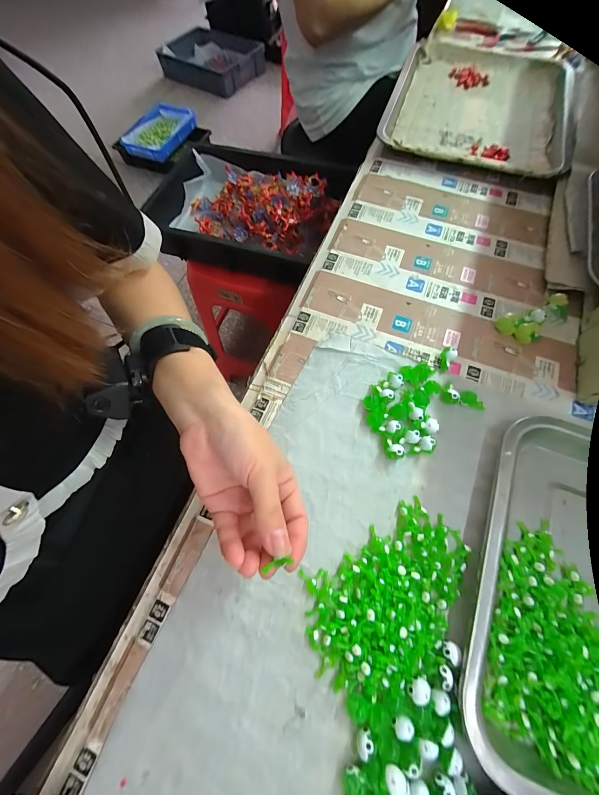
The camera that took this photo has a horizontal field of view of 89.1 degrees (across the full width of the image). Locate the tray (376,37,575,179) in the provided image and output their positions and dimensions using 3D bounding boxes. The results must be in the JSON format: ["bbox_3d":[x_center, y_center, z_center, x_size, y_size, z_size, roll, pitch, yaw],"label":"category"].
[{"bbox_3d":[0.276,-0.449,0.453,0.250,0.046,0.330,20,70,10],"label":"tray"}]

